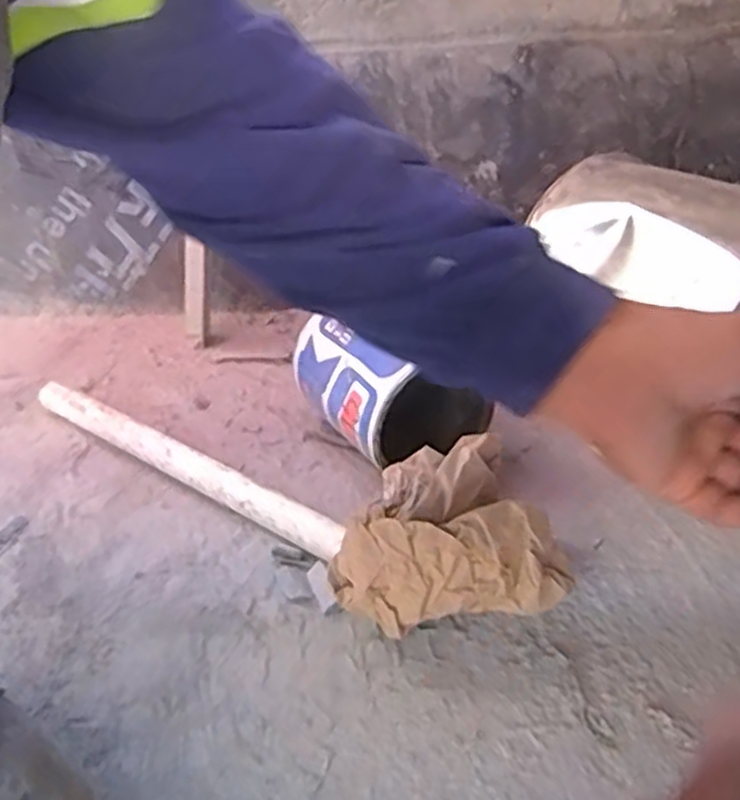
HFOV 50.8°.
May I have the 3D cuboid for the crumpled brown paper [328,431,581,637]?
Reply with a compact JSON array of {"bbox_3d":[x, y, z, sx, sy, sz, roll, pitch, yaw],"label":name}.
[{"bbox_3d":[0.041,0.082,0.465,0.130,0.080,0.114,-6,33,-1],"label":"crumpled brown paper"}]

